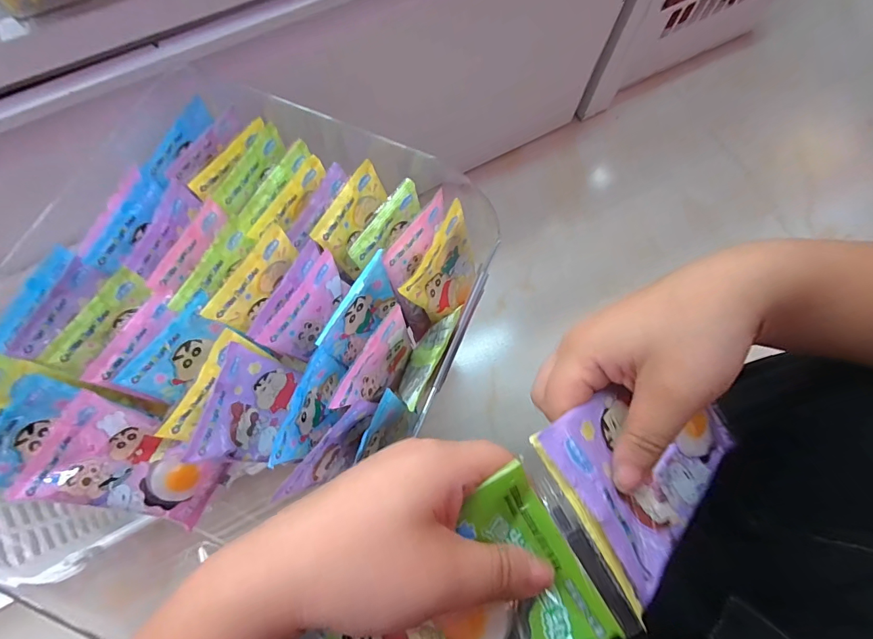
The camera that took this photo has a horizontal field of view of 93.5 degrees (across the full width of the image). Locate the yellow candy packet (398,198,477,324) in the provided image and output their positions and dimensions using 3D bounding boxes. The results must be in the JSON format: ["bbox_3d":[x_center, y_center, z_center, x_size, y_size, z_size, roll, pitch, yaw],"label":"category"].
[{"bbox_3d":[0.009,-0.036,0.322,0.009,0.075,0.075,21,72,32],"label":"yellow candy packet"}]

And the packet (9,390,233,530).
[{"bbox_3d":[-0.220,0.110,0.309,0.118,0.014,0.070,35,73,-34],"label":"packet"}]

